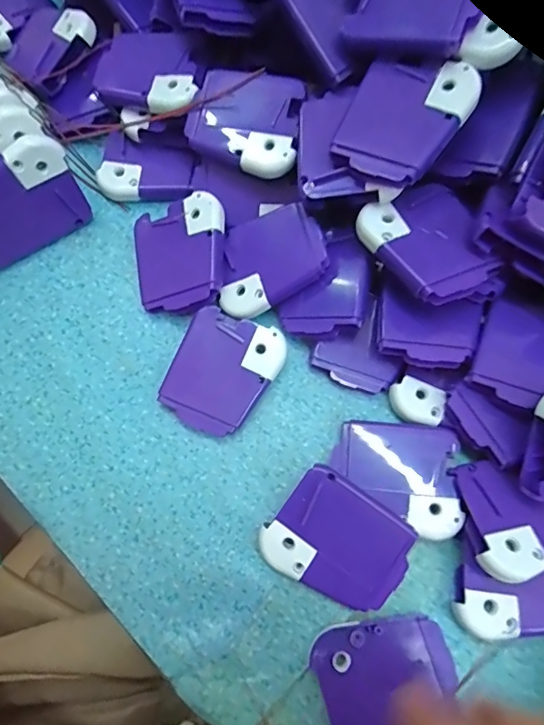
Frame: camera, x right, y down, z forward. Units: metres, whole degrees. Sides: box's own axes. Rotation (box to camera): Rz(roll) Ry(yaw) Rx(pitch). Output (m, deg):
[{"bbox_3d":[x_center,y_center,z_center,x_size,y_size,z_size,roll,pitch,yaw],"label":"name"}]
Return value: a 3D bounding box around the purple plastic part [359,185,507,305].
[{"bbox_3d":[0.075,-0.058,0.228,0.050,0.006,0.059,-23,69,-8],"label":"purple plastic part"}]

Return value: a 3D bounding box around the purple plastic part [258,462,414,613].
[{"bbox_3d":[0.030,0.083,0.216,0.060,0.004,0.051,35,90,8],"label":"purple plastic part"}]

